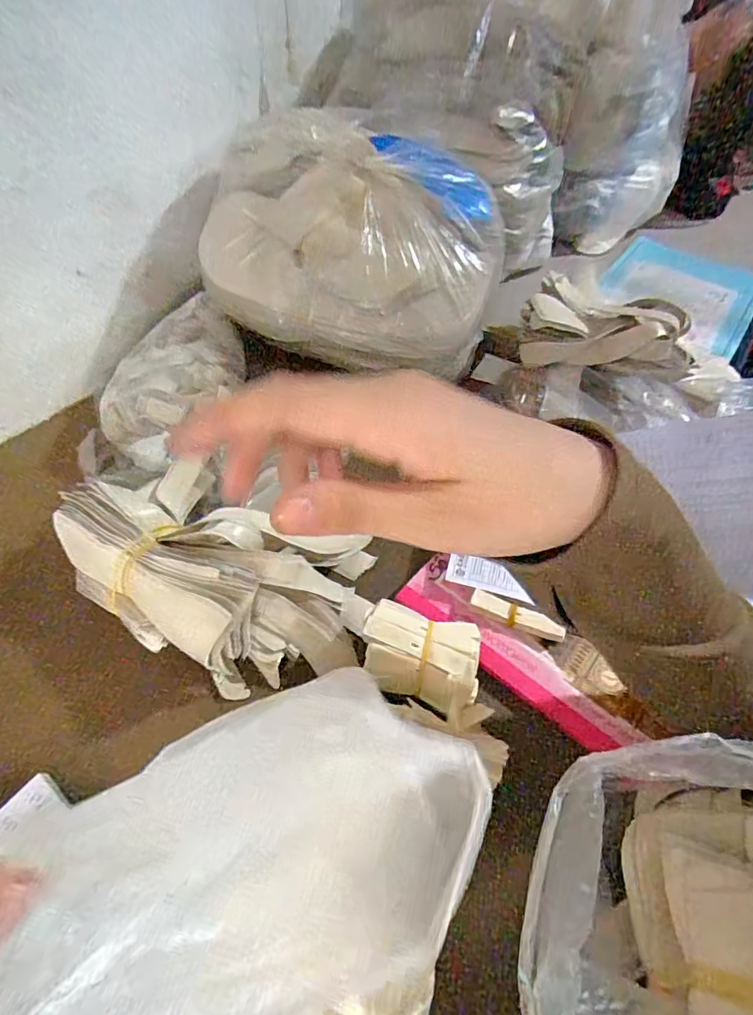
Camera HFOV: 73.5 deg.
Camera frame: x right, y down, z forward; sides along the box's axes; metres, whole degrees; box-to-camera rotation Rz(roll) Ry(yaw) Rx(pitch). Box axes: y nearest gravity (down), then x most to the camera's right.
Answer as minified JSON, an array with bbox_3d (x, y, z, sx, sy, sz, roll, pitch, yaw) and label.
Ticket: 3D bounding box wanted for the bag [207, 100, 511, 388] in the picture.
[{"bbox_3d":[-0.022,-0.254,0.505,0.283,0.172,0.183,19,52,14],"label":"bag"}]

